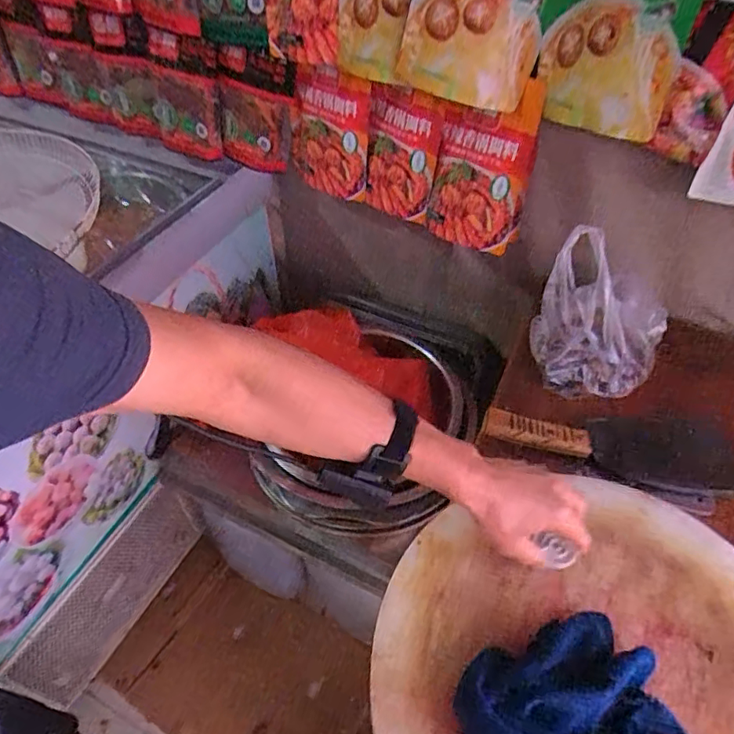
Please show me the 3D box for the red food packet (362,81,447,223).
[{"bbox_3d":[0.059,-0.369,0.976,0.142,0.223,0.035,28,55,22],"label":"red food packet"}]

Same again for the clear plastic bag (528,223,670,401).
[{"bbox_3d":[0.324,-0.061,0.763,0.177,0.236,0.080,18,52,15],"label":"clear plastic bag"}]

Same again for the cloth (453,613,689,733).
[{"bbox_3d":[0.175,0.302,0.465,0.169,0.052,0.154,-16,51,-14],"label":"cloth"}]

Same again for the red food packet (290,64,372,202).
[{"bbox_3d":[-0.075,-0.425,1.021,0.166,0.238,0.034,22,53,18],"label":"red food packet"}]

